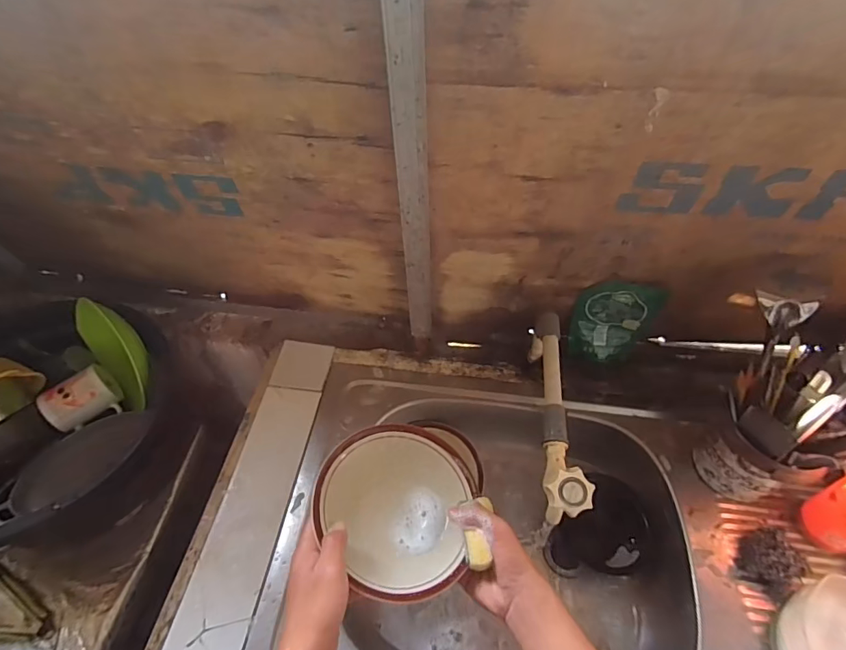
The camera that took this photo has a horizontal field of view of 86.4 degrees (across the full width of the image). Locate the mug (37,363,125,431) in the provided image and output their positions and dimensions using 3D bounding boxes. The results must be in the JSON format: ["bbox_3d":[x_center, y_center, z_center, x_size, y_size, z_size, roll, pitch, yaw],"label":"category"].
[{"bbox_3d":[-0.603,0.126,0.795,0.103,0.069,0.076,-31,58,-24],"label":"mug"}]

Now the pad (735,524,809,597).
[{"bbox_3d":[0.450,0.303,0.581,0.079,0.038,0.066,-25,56,-20],"label":"pad"}]

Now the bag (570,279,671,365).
[{"bbox_3d":[0.298,-0.007,0.701,0.115,0.167,0.044,10,52,7],"label":"bag"}]

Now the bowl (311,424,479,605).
[{"bbox_3d":[-0.027,0.192,0.489,0.166,0.061,0.172,1,51,-1],"label":"bowl"}]

